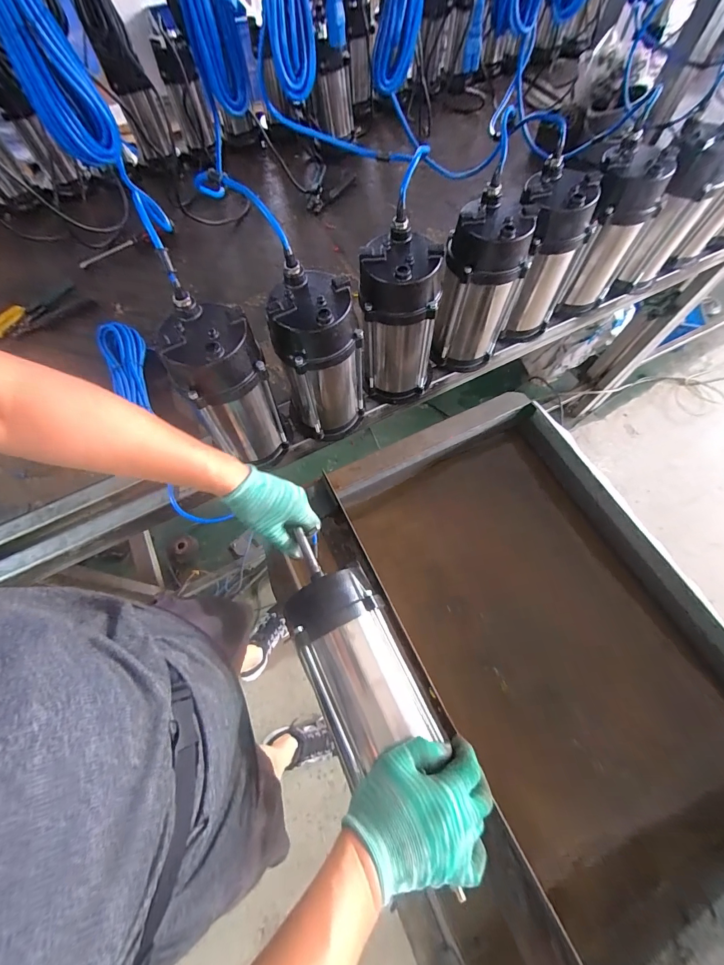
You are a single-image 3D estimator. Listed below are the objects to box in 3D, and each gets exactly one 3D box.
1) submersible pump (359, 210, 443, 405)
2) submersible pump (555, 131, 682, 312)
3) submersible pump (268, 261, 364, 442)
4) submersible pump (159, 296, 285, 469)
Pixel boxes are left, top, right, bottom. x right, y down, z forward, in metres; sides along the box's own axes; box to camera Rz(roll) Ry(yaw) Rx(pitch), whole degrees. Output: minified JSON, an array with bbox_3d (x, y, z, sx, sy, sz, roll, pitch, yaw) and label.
[{"bbox_3d":[0.063,-0.262,0.607,0.126,0.255,0.108,-6,66,-2],"label":"submersible pump"},{"bbox_3d":[0.452,-0.460,0.677,0.121,0.254,0.087,26,69,12],"label":"submersible pump"},{"bbox_3d":[-0.064,-0.181,0.585,0.127,0.272,0.110,-5,66,-1],"label":"submersible pump"},{"bbox_3d":[-0.195,-0.131,0.550,0.115,0.251,0.103,-23,68,-9],"label":"submersible pump"}]

